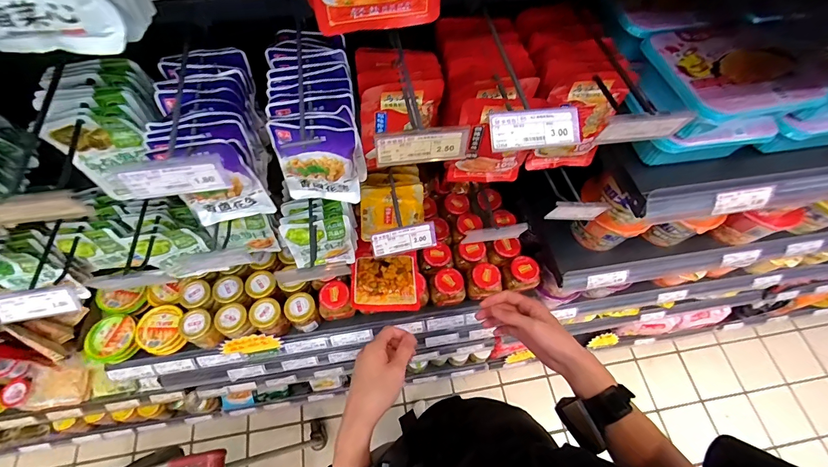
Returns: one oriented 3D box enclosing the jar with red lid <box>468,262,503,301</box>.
[{"bbox_3d":[0.161,0.112,0.872,0.077,0.080,0.076,-12,63,-9],"label":"jar with red lid"}]

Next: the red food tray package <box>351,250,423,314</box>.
[{"bbox_3d":[-0.063,0.108,0.827,0.144,0.031,0.130,-3,62,-4],"label":"red food tray package"}]

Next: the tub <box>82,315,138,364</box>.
[{"bbox_3d":[-0.637,0.223,0.790,0.097,0.028,0.094,1,62,-2],"label":"tub"}]

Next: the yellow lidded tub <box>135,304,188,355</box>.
[{"bbox_3d":[-0.543,0.207,0.803,0.093,0.040,0.097,1,62,-2],"label":"yellow lidded tub"}]

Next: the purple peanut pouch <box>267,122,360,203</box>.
[{"bbox_3d":[-0.128,-0.090,0.496,0.101,0.141,0.020,5,62,0],"label":"purple peanut pouch"}]

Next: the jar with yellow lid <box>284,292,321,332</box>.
[{"bbox_3d":[-0.247,0.178,0.829,0.064,0.083,0.063,1,62,-2],"label":"jar with yellow lid"}]

